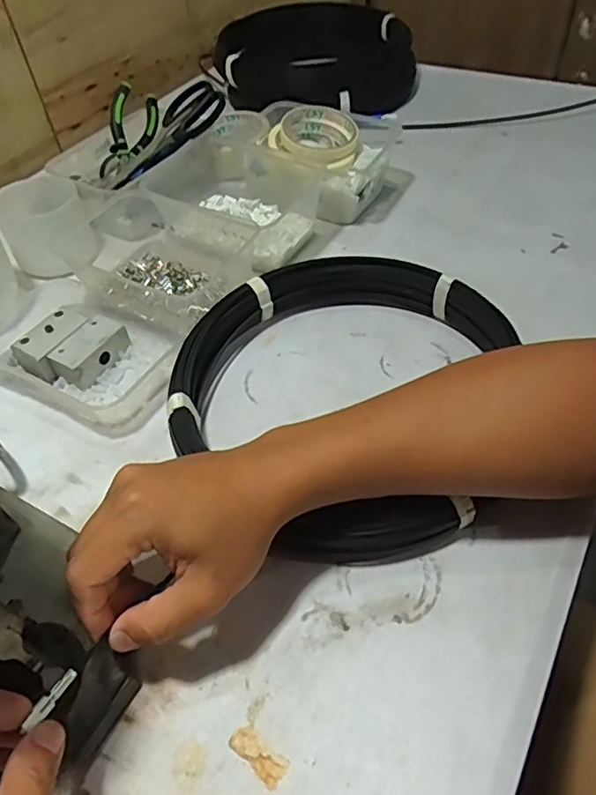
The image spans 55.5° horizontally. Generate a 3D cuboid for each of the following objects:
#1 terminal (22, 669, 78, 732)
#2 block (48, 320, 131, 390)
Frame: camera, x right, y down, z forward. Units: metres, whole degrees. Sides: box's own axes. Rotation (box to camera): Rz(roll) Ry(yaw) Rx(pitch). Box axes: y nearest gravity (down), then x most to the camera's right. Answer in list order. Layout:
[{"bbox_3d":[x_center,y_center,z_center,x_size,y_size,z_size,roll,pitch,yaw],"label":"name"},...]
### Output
[{"bbox_3d":[-0.119,0.145,0.275,0.007,0.004,0.028,25,49,21],"label":"terminal"},{"bbox_3d":[-0.183,-0.040,0.501,0.036,0.032,0.061,23,54,24],"label":"block"}]

